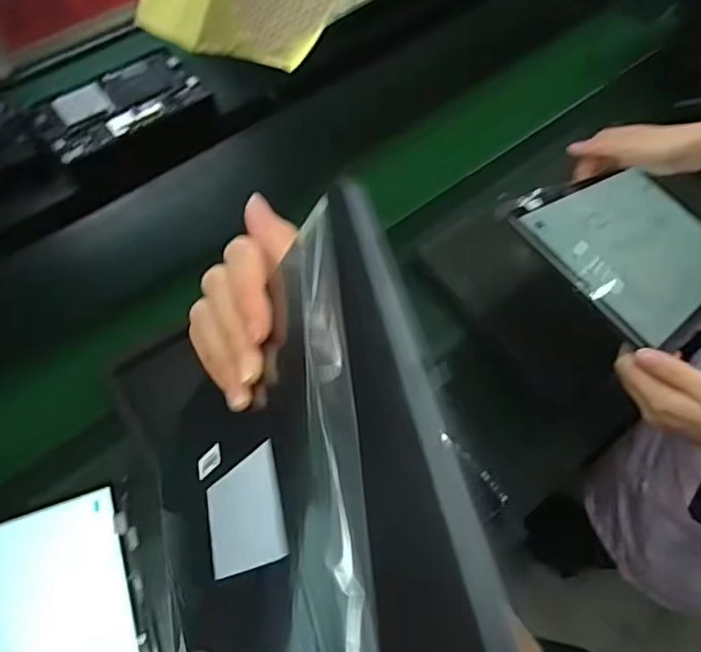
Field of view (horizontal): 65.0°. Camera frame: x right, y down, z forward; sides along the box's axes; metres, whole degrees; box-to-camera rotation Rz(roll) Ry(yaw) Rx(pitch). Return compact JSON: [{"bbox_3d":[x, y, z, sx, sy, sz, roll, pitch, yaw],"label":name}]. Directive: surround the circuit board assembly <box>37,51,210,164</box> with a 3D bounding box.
[{"bbox_3d":[-0.374,-0.358,0.902,0.253,0.043,0.140,-38,68,-17],"label":"circuit board assembly"}]

